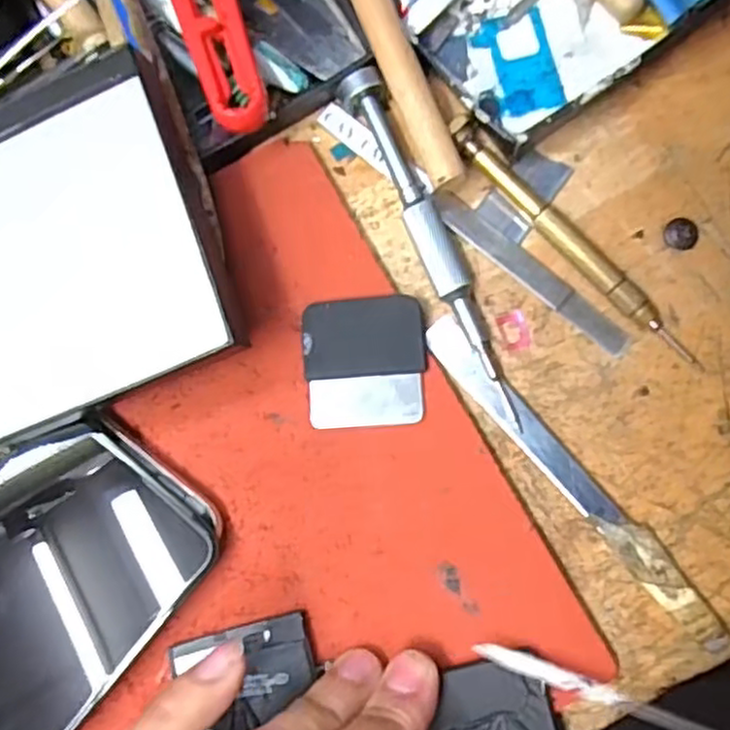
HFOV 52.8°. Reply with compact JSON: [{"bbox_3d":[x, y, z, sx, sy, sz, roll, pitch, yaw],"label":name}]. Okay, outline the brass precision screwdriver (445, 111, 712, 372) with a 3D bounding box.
[{"bbox_3d":[0.067,-0.040,0.238,0.010,0.008,0.107,-43,80,-1],"label":"brass precision screwdriver"}]

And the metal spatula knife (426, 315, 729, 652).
[{"bbox_3d":[0.065,0.035,0.232,0.012,0.004,0.129,-40,78,-6],"label":"metal spatula knife"}]

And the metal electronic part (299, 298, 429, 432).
[{"bbox_3d":[0.000,-0.001,0.238,0.039,0.004,0.041,-4,82,5],"label":"metal electronic part"}]

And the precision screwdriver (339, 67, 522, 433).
[{"bbox_3d":[0.023,-0.040,0.241,0.012,0.008,0.125,-25,80,2],"label":"precision screwdriver"}]

